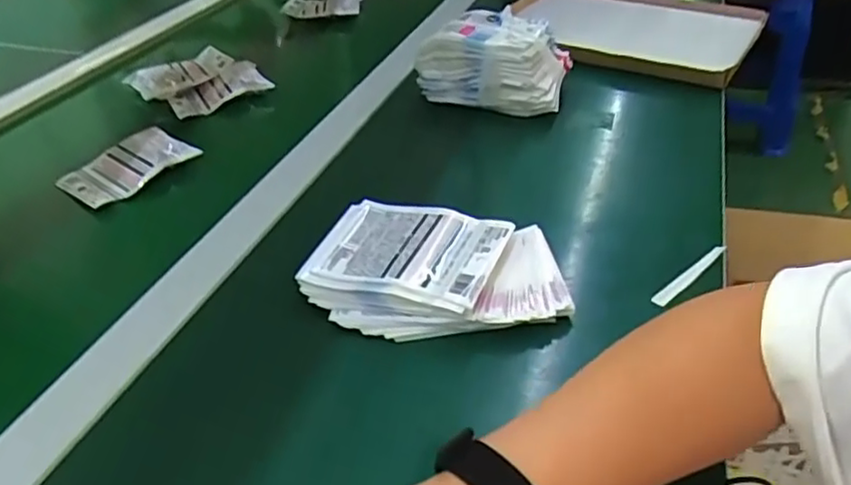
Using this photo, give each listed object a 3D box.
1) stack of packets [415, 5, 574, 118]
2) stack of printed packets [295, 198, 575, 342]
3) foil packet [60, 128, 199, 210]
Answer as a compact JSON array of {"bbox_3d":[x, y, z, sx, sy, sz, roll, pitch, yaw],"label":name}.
[{"bbox_3d":[0.084,-0.219,0.801,0.167,0.095,0.101,10,40,16],"label":"stack of packets"},{"bbox_3d":[0.011,0.021,0.536,0.202,0.048,0.124,7,39,12],"label":"stack of printed packets"},{"bbox_3d":[-0.328,-0.085,0.726,0.093,0.041,0.121,25,46,31],"label":"foil packet"}]

